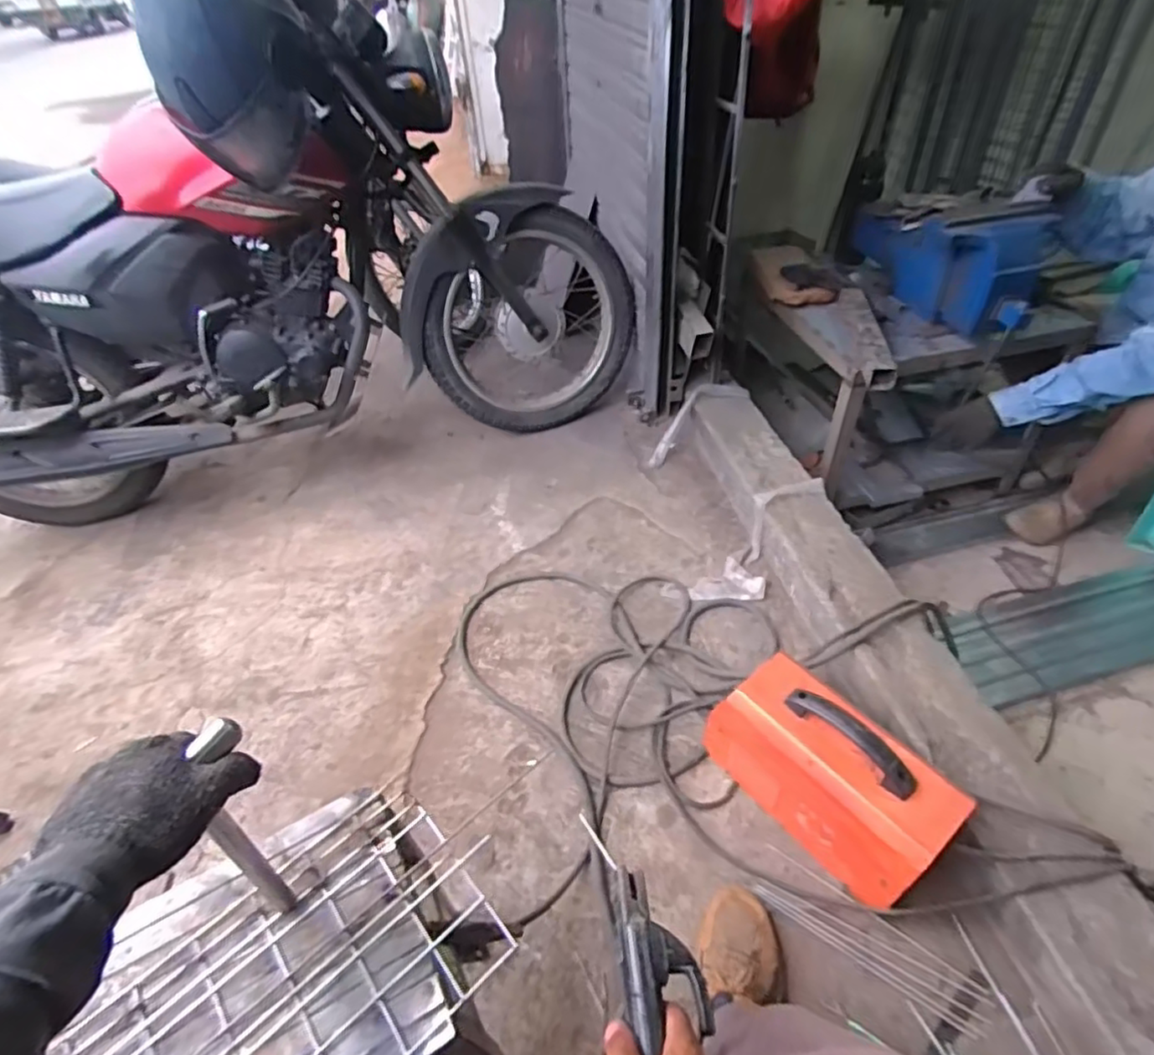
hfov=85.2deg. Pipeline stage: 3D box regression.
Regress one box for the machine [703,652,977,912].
[{"bbox_3d":[0.356,0.344,0.896,0.139,0.199,0.318,-30,49,-23],"label":"machine"}]

